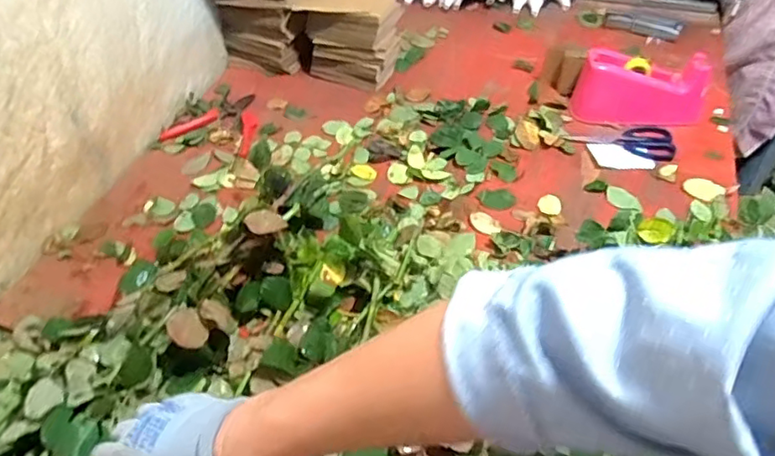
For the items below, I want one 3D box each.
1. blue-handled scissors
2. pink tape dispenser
[{"bbox_3d":[0.390,-0.149,0.978,0.165,0.015,0.090,17,48,16],"label":"blue-handled scissors"},{"bbox_3d":[0.420,-0.231,0.979,0.205,0.095,0.084,5,46,6],"label":"pink tape dispenser"}]

